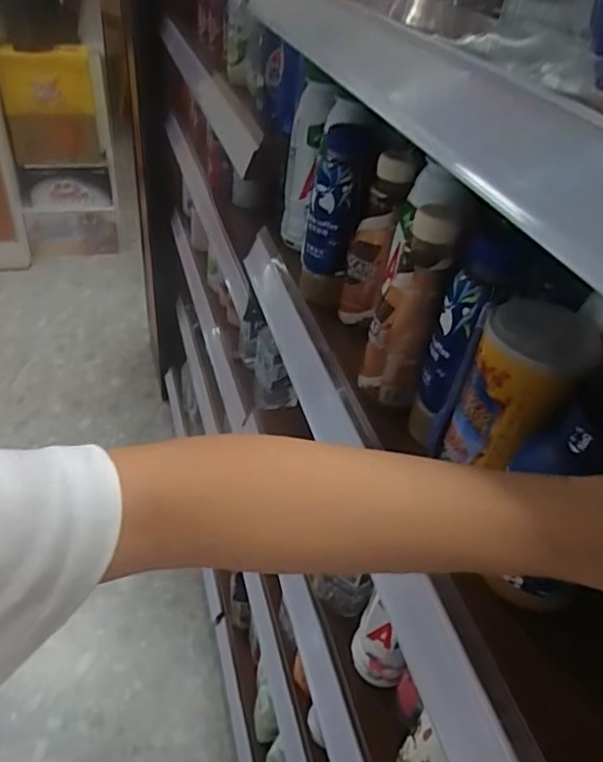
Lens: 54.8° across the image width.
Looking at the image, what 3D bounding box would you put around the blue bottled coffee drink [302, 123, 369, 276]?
[{"bbox_3d":[0.029,-0.164,0.545,0.045,0.130,0.050,6,39,0],"label":"blue bottled coffee drink"}]

